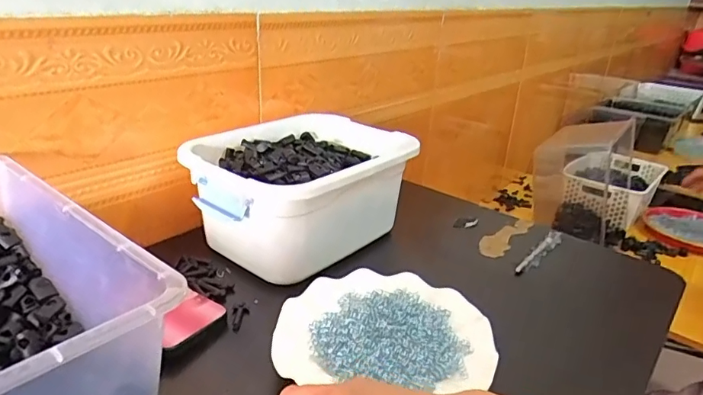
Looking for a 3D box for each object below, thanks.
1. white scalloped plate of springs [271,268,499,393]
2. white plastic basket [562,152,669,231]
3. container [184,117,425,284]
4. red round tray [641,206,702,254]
[{"bbox_3d":[0.029,0.115,0.453,0.183,0.023,0.141,5,24,1],"label":"white scalloped plate of springs"},{"bbox_3d":[0.672,-0.028,1.274,0.186,0.106,0.284,21,29,33],"label":"white plastic basket"},{"bbox_3d":[-0.055,-0.010,0.591,0.190,0.116,0.236,21,29,33],"label":"container"},{"bbox_3d":[0.806,0.075,1.171,0.199,0.035,0.238,22,30,34],"label":"red round tray"}]

